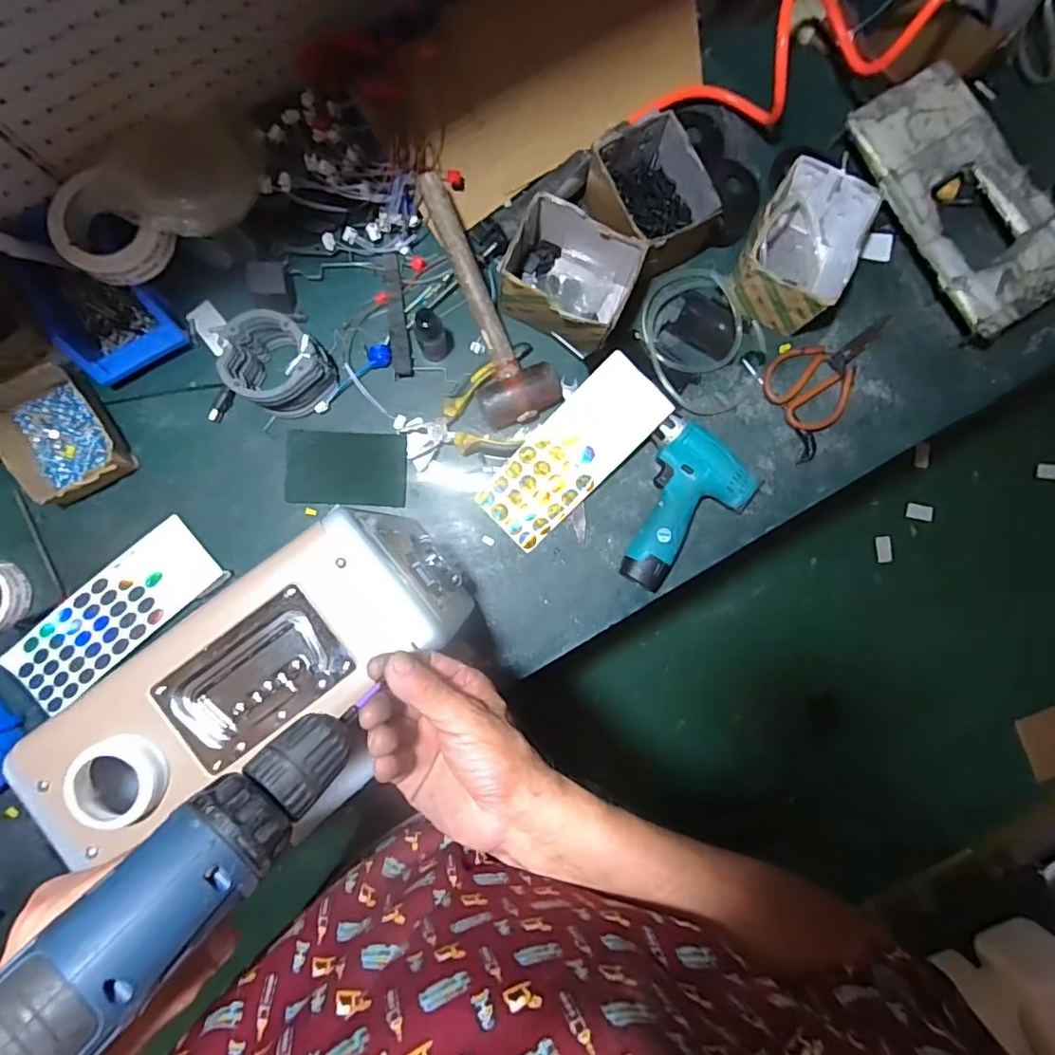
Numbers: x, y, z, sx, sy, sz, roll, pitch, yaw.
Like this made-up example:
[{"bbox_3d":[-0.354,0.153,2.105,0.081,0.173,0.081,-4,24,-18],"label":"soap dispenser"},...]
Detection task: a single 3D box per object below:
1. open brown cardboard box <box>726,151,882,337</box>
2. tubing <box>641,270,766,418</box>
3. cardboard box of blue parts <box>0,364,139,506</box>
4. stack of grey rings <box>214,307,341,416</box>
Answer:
[{"bbox_3d":[0.321,-0.327,0.650,0.114,0.095,0.148,28,87,1],"label":"open brown cardboard box"},{"bbox_3d":[0.219,-0.245,0.678,0.147,0.033,0.171,-17,87,-2],"label":"tubing"},{"bbox_3d":[-0.548,-0.105,0.650,0.110,0.065,0.140,-31,88,-2],"label":"cardboard box of blue parts"},{"bbox_3d":[-0.295,-0.189,0.641,0.110,0.068,0.101,41,87,1],"label":"stack of grey rings"}]

